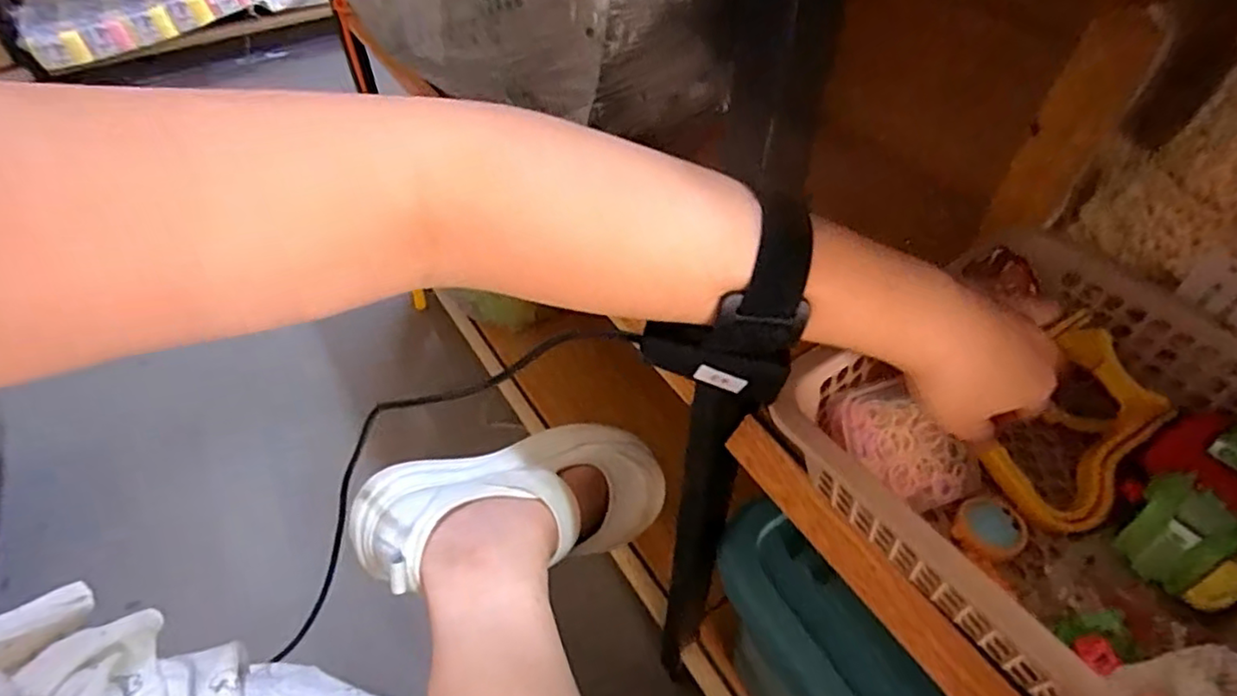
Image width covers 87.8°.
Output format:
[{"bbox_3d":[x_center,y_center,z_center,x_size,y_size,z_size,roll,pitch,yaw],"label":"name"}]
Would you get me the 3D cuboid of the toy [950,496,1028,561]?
[{"bbox_3d":[0.203,0.098,0.349,0.033,0.014,0.027,30,54,25],"label":"toy"}]

